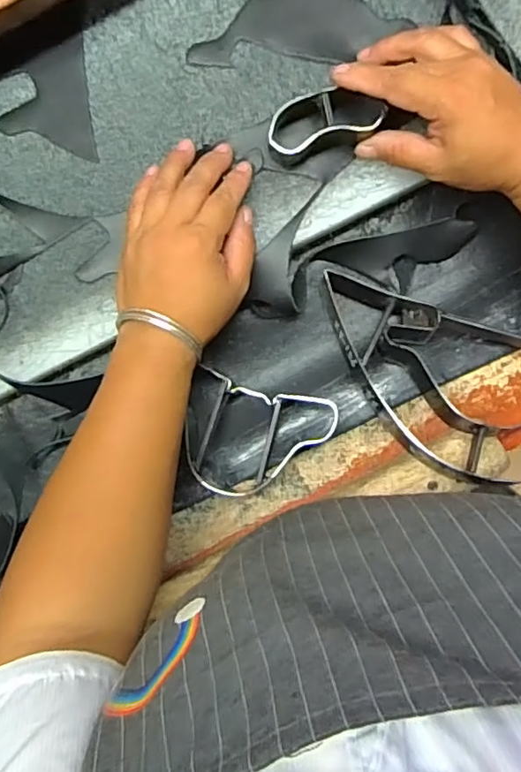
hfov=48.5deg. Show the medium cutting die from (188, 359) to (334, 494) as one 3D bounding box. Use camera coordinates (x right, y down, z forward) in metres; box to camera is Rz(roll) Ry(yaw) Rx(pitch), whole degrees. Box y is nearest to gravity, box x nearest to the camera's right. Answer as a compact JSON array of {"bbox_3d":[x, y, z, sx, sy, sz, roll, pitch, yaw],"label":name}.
[{"bbox_3d":[-0.002,0.046,0.452,0.106,0.031,0.097,15,96,-2],"label":"medium cutting die"}]

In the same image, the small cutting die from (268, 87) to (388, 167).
[{"bbox_3d":[0.042,-0.184,0.406,0.080,0.034,0.035,-18,96,1],"label":"small cutting die"}]

